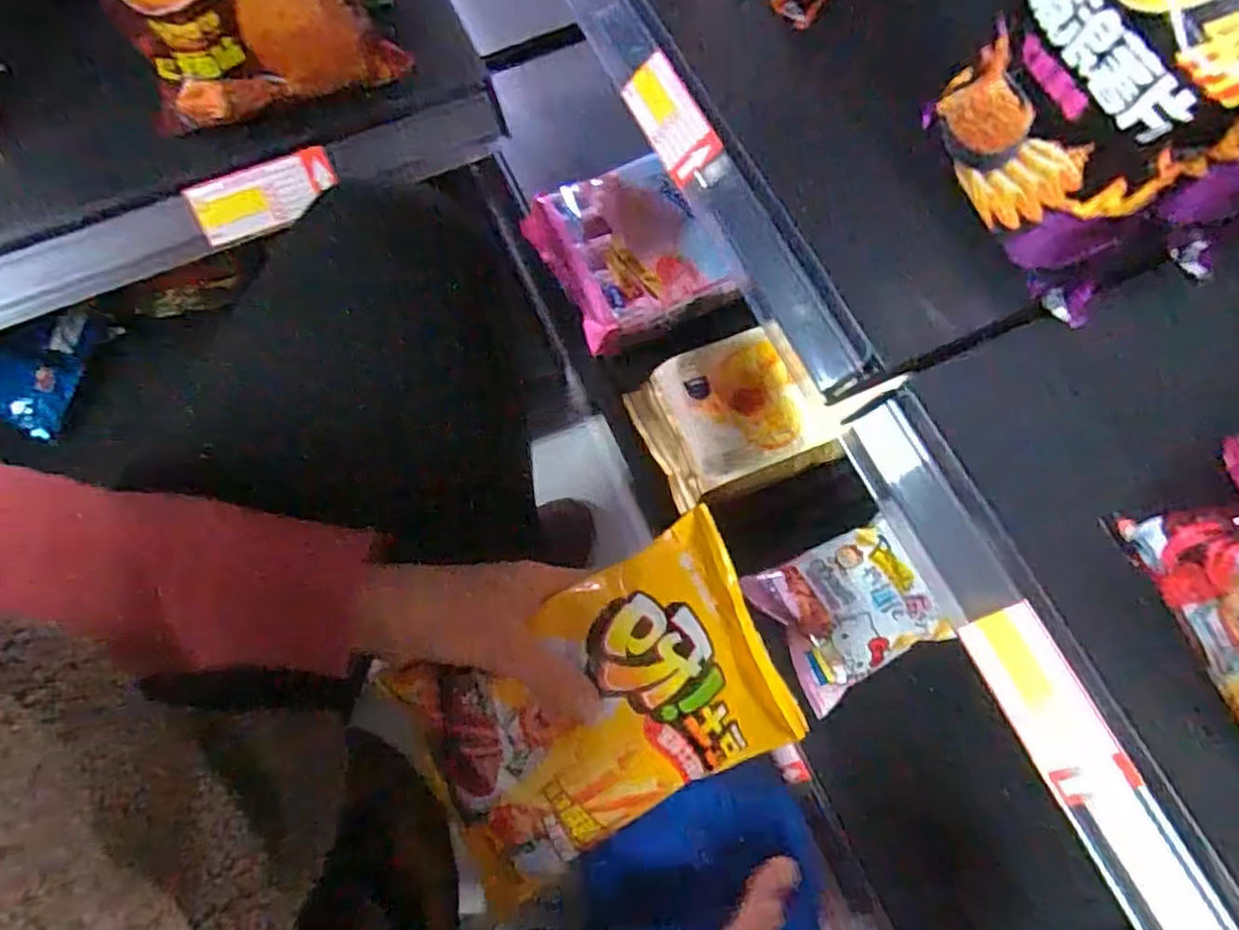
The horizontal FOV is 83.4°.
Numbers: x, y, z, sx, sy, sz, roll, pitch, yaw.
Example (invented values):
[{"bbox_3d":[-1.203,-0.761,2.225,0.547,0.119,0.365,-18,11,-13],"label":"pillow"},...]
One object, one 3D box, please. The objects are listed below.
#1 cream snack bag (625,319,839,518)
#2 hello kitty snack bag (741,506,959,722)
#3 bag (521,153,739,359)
[{"bbox_3d":[0.093,-0.042,0.662,0.145,0.047,0.145,-18,71,-6],"label":"cream snack bag"},{"bbox_3d":[0.207,0.123,0.615,0.149,0.040,0.121,-28,72,-9],"label":"hello kitty snack bag"},{"bbox_3d":[-0.003,-0.215,0.725,0.136,0.050,0.187,-26,72,-8],"label":"bag"}]

